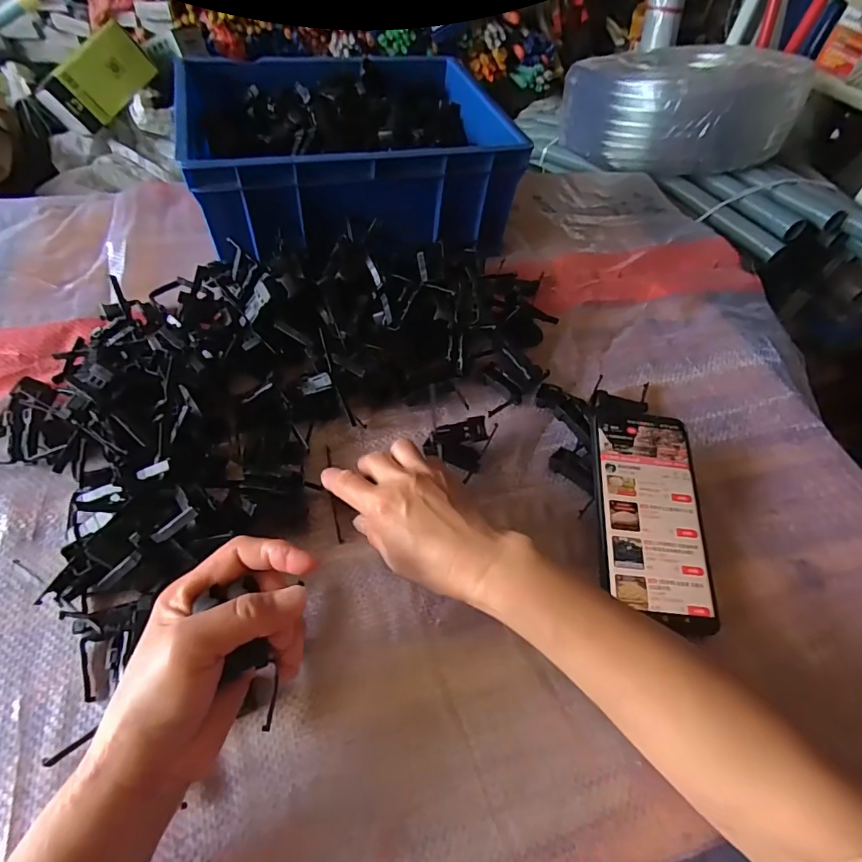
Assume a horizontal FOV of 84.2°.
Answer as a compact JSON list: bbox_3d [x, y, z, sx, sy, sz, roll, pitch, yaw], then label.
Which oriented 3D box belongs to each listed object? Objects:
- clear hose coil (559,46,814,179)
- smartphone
[{"bbox_3d":[0.405,-0.523,0.775,0.240,0.152,0.300,-28,61,-23],"label":"clear hose coil"},{"bbox_3d":[0.164,0.060,0.357,0.078,0.005,0.159,5,64,-4],"label":"smartphone"}]

